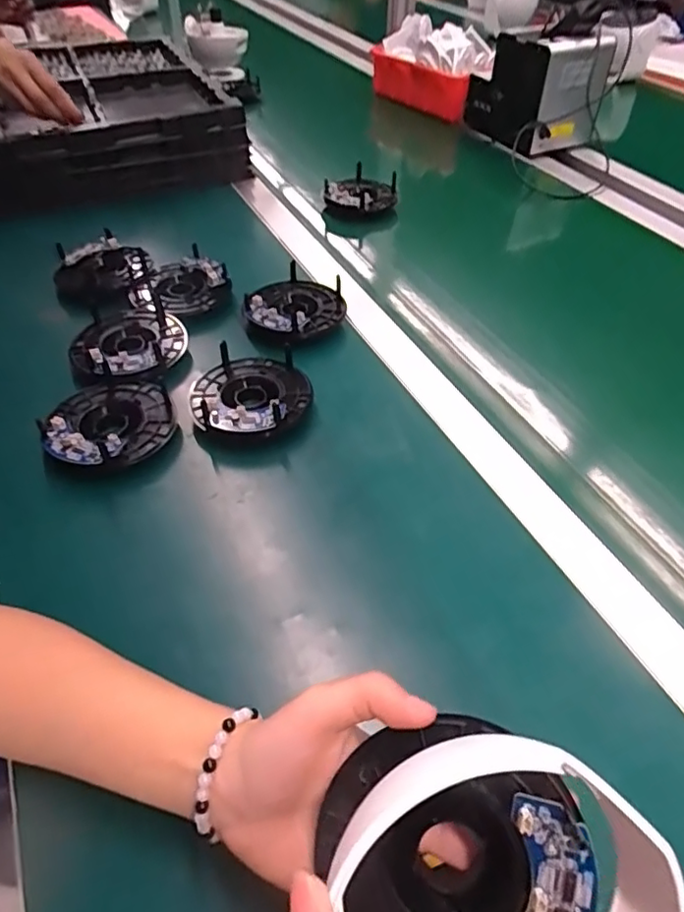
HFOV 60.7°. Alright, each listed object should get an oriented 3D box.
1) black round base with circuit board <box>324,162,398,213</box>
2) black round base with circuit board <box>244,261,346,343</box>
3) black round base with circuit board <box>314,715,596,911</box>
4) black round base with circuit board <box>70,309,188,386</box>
[{"bbox_3d":[0.026,-0.351,0.772,0.090,0.028,0.098,0,48,0],"label":"black round base with circuit board"},{"bbox_3d":[-0.048,-0.149,0.591,0.100,0.035,0.093,-30,54,-24],"label":"black round base with circuit board"},{"bbox_3d":[0.041,0.152,0.220,0.099,0.021,0.095,-3,77,13],"label":"black round base with circuit board"},{"bbox_3d":[-0.197,-0.107,0.540,0.099,0.019,0.103,-10,49,-9],"label":"black round base with circuit board"}]

